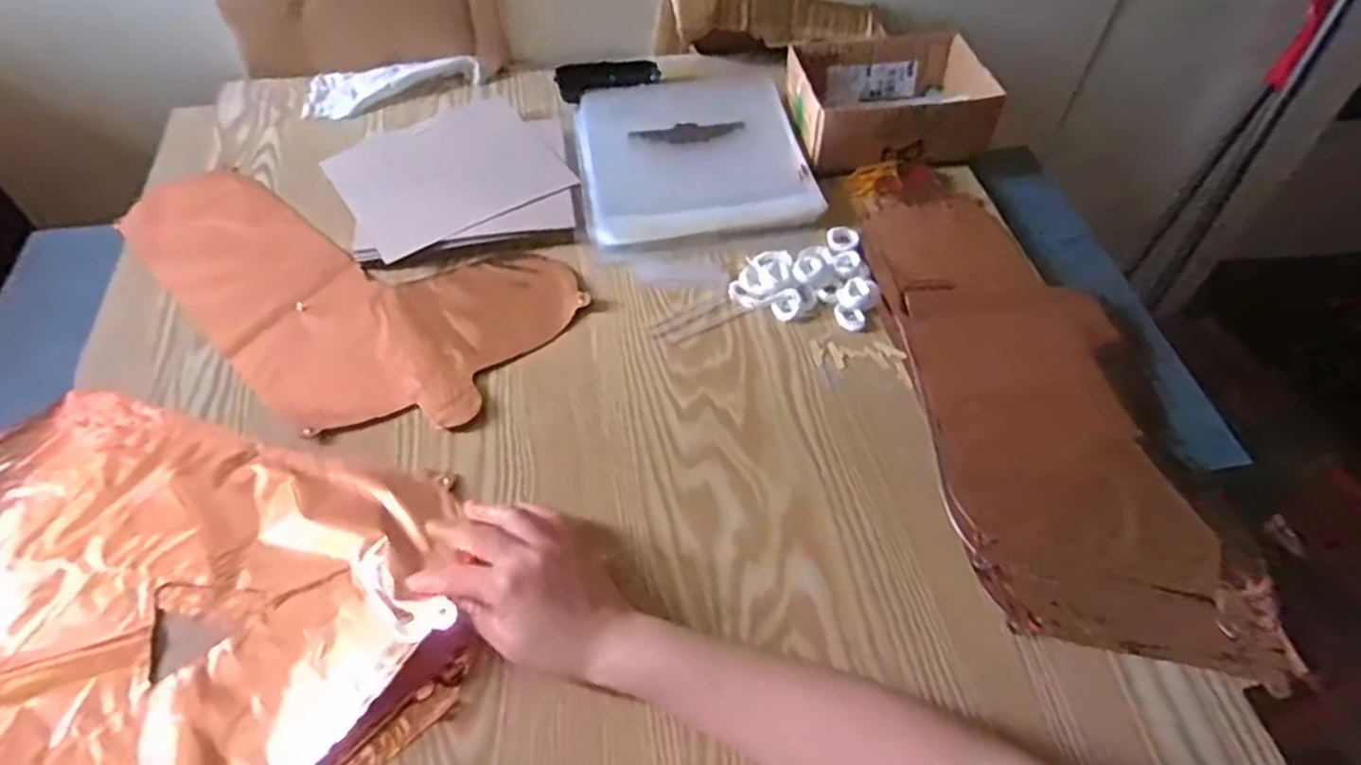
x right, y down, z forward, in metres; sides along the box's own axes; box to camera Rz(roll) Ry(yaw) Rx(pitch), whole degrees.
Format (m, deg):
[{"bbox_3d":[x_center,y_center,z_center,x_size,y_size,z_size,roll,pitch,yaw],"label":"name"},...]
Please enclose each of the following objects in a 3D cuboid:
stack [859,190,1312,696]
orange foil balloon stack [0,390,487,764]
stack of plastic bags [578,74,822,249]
[{"bbox_3d":[0.273,0.012,0.577,0.189,0.028,0.427,-7,54,-6],"label":"stack"},{"bbox_3d":[-0.328,0.118,0.490,0.287,0.035,0.389,-37,64,-24],"label":"orange foil balloon stack"},{"bbox_3d":[0.008,-0.233,0.737,0.215,0.023,0.231,-9,54,-7],"label":"stack of plastic bags"}]

